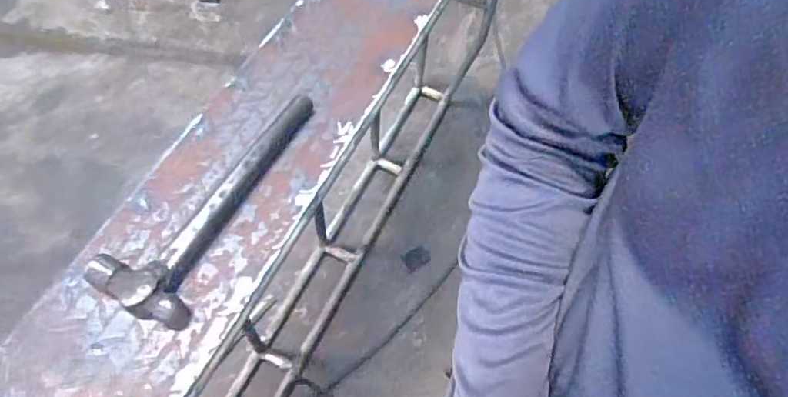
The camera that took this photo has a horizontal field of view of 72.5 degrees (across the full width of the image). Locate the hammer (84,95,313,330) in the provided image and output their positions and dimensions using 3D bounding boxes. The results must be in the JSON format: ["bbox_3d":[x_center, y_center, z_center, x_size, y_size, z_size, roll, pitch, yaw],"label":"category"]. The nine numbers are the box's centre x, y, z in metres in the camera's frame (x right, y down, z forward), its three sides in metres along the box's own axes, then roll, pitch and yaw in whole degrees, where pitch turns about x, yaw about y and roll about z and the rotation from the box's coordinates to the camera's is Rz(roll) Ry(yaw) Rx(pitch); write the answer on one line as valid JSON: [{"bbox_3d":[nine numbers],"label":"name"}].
[{"bbox_3d":[-0.200,-0.014,0.629,0.107,0.036,0.339,25,60,9],"label":"hammer"}]

